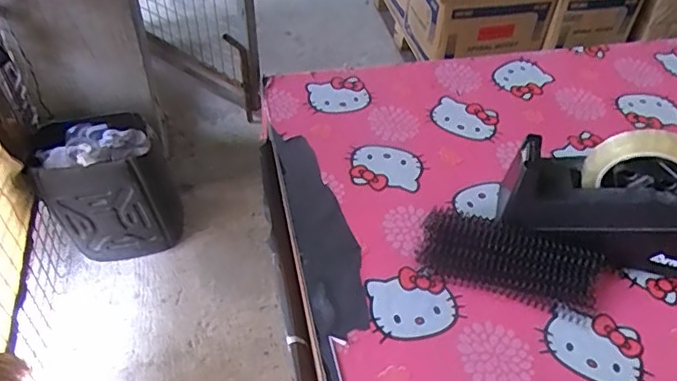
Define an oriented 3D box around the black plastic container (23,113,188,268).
[{"bbox_3d":[-0.591,0.008,1.505,0.312,0.358,0.224,-13,48,-15],"label":"black plastic container"}]

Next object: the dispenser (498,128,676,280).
[{"bbox_3d":[0.264,0.011,0.542,0.199,0.130,0.083,15,47,11],"label":"dispenser"}]

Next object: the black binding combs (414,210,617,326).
[{"bbox_3d":[0.164,0.070,0.539,0.171,0.033,0.067,15,47,11],"label":"black binding combs"}]

